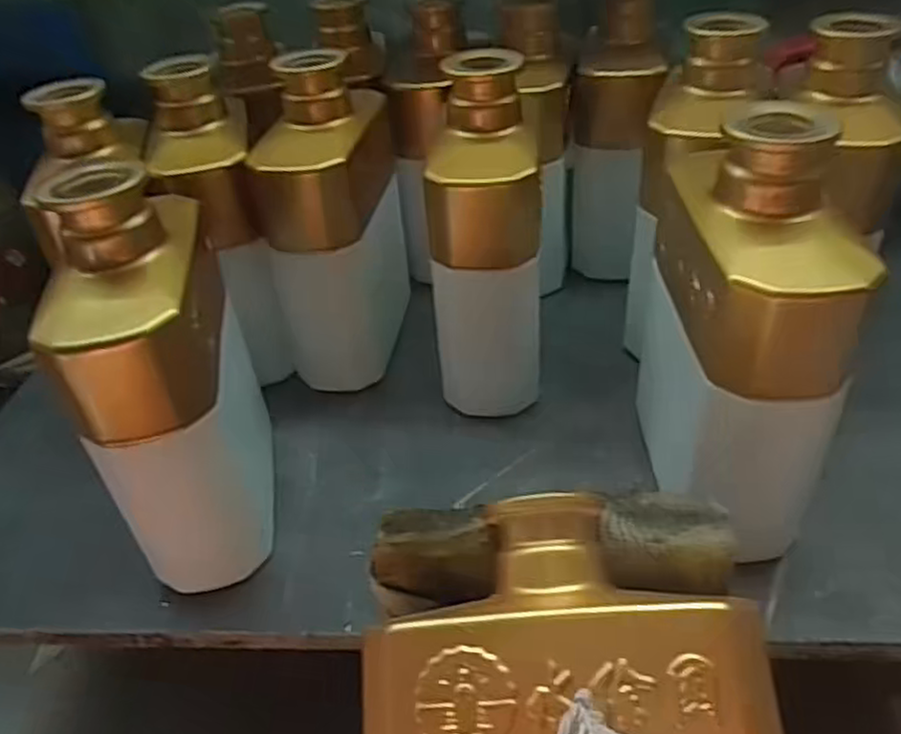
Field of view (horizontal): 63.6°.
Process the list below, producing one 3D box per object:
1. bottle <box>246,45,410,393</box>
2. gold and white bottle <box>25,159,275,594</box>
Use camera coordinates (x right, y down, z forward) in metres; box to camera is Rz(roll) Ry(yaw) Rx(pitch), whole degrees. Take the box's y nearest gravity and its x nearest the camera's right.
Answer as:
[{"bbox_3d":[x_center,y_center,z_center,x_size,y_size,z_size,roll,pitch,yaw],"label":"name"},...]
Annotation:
[{"bbox_3d":[-0.058,-0.072,0.388,0.061,0.162,0.084,6,41,14],"label":"bottle"},{"bbox_3d":[-0.116,0.005,0.299,0.056,0.163,0.099,-11,40,-6],"label":"gold and white bottle"}]

